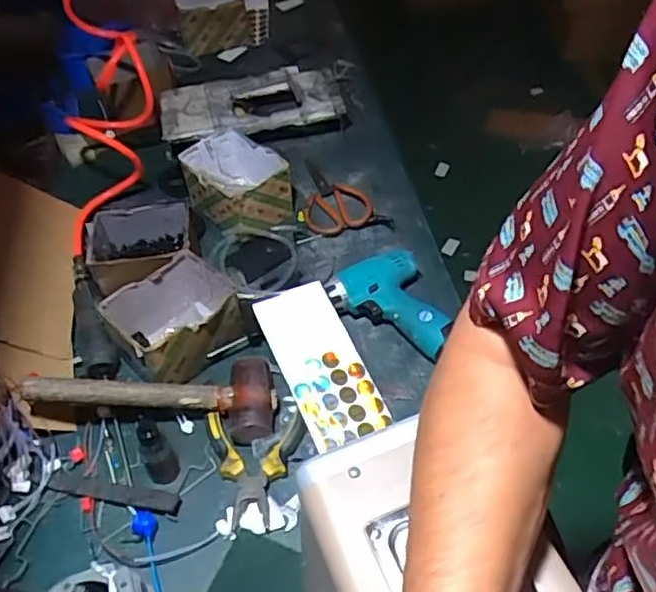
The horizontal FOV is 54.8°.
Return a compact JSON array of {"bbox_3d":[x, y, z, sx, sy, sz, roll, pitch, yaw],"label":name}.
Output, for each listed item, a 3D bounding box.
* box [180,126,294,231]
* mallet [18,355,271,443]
[{"bbox_3d":[-0.138,-0.170,0.988,0.146,0.105,0.161,-20,51,-12],"label":"box"},{"bbox_3d":[-0.199,0.112,0.734,0.283,0.051,0.106,5,48,-15],"label":"mallet"}]

